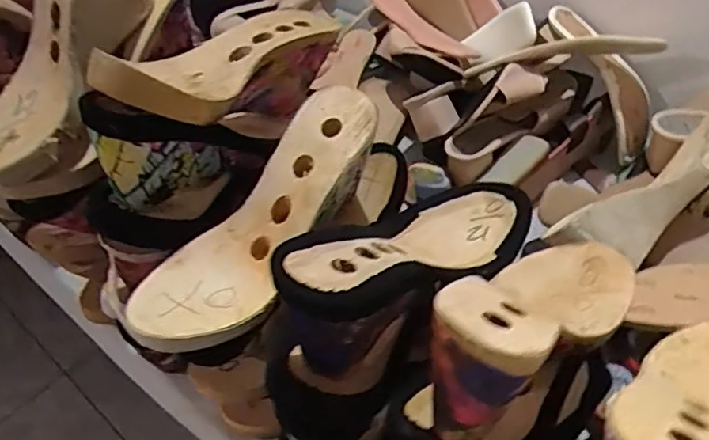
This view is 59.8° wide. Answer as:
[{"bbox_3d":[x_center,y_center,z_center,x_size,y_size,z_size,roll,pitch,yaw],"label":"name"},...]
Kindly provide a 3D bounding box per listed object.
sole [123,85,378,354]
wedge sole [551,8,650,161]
[{"bbox_3d":[-0.066,-0.002,0.447,0.083,0.048,0.234,35,80,30],"label":"sole"},{"bbox_3d":[0.334,-0.187,0.820,0.063,0.051,0.216,-18,73,-15],"label":"wedge sole"}]

